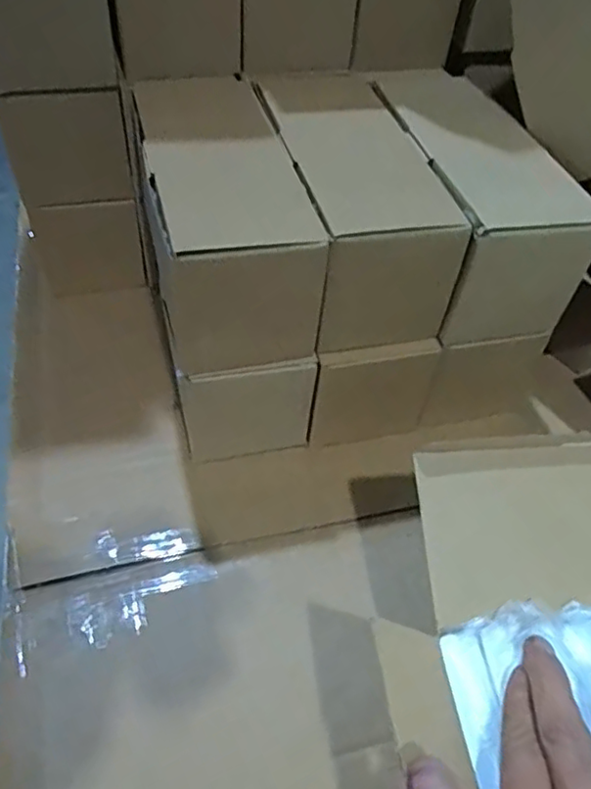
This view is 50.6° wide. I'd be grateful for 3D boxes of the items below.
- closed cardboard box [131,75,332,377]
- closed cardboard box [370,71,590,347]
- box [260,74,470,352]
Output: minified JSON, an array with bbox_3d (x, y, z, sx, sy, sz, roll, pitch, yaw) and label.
[{"bbox_3d":[-0.054,-0.134,0.455,0.090,0.099,0.227,-10,49,-11],"label":"closed cardboard box"},{"bbox_3d":[0.124,-0.153,0.489,0.090,0.102,0.223,-10,49,-11],"label":"closed cardboard box"},{"bbox_3d":[0.034,-0.153,0.478,0.090,0.101,0.237,-9,48,-10],"label":"box"}]

